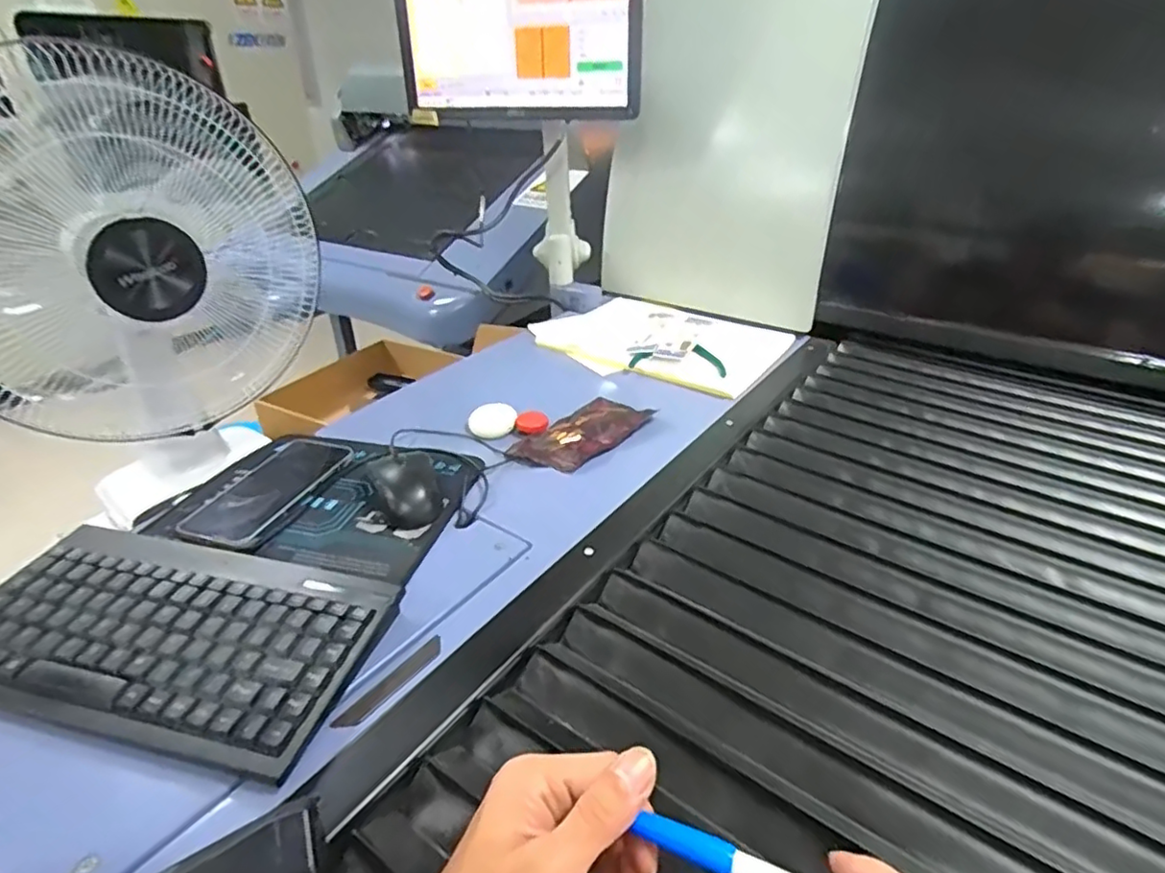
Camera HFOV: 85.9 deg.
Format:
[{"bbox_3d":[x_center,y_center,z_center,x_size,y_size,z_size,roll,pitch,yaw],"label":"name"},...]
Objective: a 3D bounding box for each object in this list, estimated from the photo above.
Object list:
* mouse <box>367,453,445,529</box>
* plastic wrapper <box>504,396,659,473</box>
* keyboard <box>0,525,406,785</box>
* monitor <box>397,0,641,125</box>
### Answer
[{"bbox_3d":[-0.164,0.044,0.583,0.053,0.031,0.103,-15,34,-23],"label":"mouse"},{"bbox_3d":[-0.003,-0.007,0.704,0.112,0.013,0.144,14,38,41],"label":"plastic wrapper"},{"bbox_3d":[-0.284,0.136,0.431,0.278,0.032,0.143,7,32,12],"label":"keyboard"},{"bbox_3d":[-0.096,-0.615,0.875,0.363,0.305,0.078,14,34,22],"label":"monitor"}]

